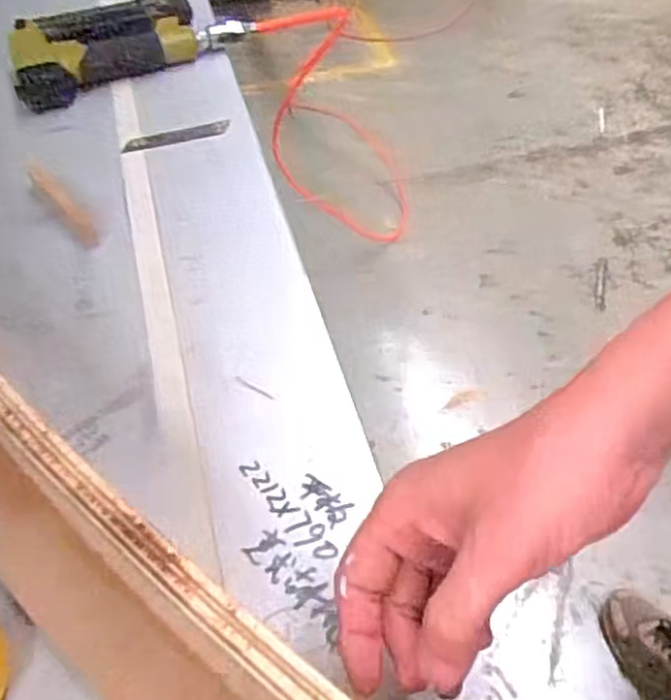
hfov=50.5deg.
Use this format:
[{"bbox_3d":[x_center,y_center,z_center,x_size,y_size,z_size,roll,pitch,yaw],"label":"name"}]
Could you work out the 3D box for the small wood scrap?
[{"bbox_3d":[-0.222,-0.120,0.577,0.016,0.010,0.114,-34,57,-22],"label":"small wood scrap"}]

